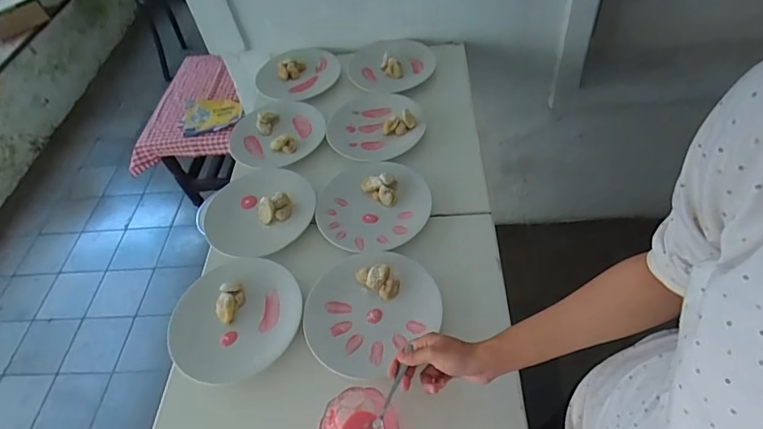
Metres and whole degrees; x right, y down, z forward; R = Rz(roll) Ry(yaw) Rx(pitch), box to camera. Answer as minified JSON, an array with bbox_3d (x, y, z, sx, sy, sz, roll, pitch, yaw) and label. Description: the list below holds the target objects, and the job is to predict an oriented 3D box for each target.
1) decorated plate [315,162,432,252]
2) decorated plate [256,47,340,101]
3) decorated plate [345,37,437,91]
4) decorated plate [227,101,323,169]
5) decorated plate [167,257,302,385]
[{"bbox_3d":[-0.020,-0.022,0.799,0.197,0.031,0.198,-3,50,3],"label":"decorated plate"},{"bbox_3d":[-0.198,-0.341,1.076,0.194,0.023,0.185,-3,50,3],"label":"decorated plate"},{"bbox_3d":[0.025,-0.361,1.069,0.192,0.031,0.208,-3,50,3],"label":"decorated plate"},{"bbox_3d":[-0.219,-0.178,0.946,0.191,0.027,0.181,-3,50,3],"label":"decorated plate"},{"bbox_3d":[-0.217,0.155,0.690,0.181,0.031,0.197,-3,50,3],"label":"decorated plate"}]

